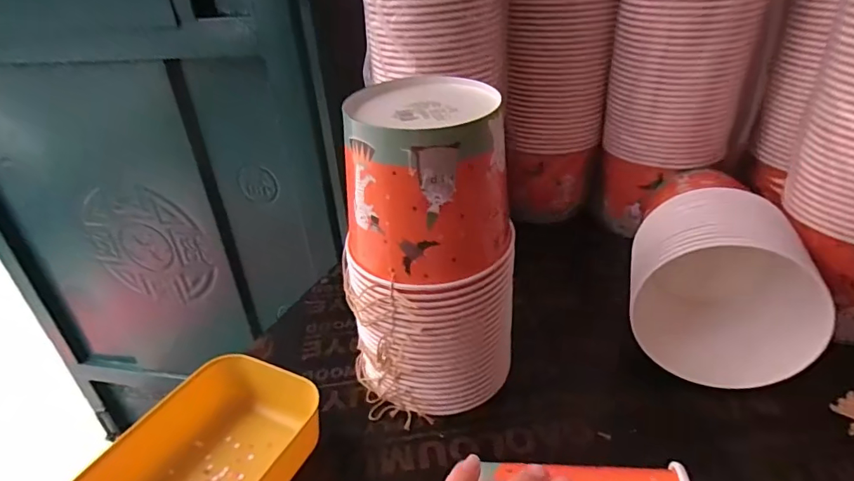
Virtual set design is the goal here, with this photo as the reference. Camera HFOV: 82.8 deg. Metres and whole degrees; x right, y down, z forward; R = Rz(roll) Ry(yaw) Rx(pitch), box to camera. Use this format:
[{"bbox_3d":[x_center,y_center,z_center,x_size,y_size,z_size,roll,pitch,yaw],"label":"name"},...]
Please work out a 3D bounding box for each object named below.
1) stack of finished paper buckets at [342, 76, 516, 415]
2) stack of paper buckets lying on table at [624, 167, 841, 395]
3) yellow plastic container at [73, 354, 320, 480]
[{"bbox_3d":[0.001,0.021,0.454,0.135,0.302,0.129,17,37,31],"label":"stack of finished paper buckets"},{"bbox_3d":[0.321,0.025,0.556,0.162,0.160,0.264,8,33,19],"label":"stack of paper buckets lying on table"},{"bbox_3d":[-0.190,0.194,0.425,0.142,0.058,0.191,13,35,26],"label":"yellow plastic container"}]

